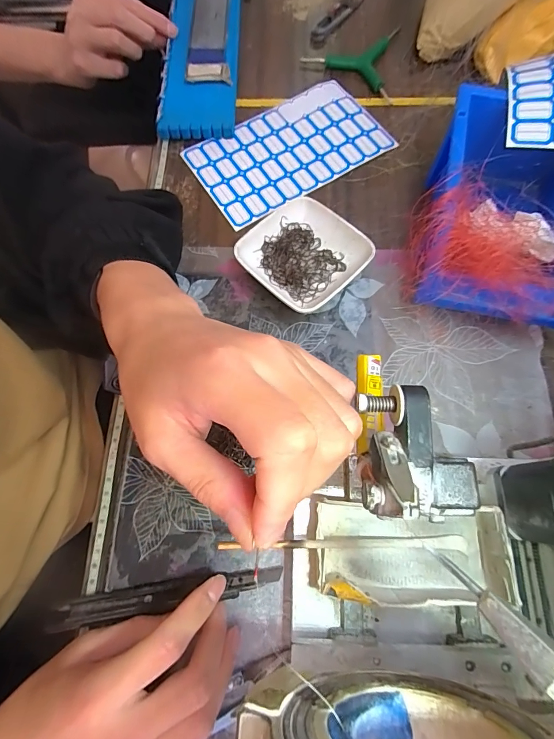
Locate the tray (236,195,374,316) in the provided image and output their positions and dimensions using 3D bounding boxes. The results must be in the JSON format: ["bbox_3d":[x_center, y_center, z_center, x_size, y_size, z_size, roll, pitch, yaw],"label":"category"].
[{"bbox_3d":[0.025,-0.104,0.341,0.095,0.025,0.092,36,75,12],"label":"tray"}]

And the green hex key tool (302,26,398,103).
[{"bbox_3d":[0.085,-0.365,0.438,0.106,0.016,0.106,8,71,4],"label":"green hex key tool"}]

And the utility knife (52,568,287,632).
[{"bbox_3d":[-0.074,0.154,0.256,0.153,0.013,0.017,-10,70,-3],"label":"utility knife"}]

